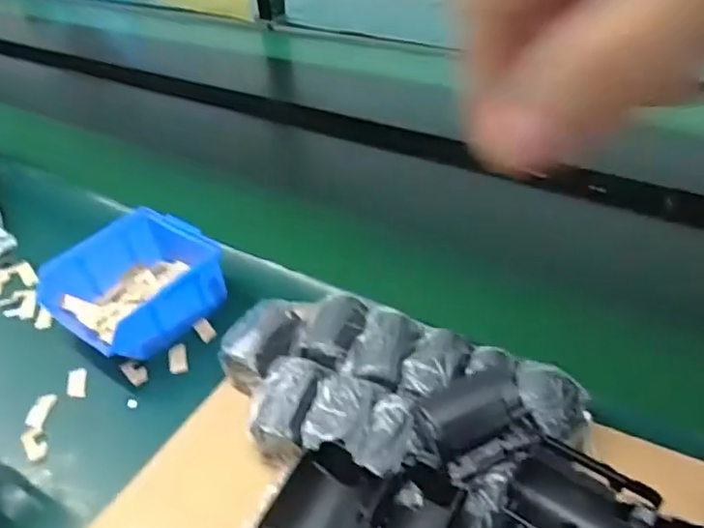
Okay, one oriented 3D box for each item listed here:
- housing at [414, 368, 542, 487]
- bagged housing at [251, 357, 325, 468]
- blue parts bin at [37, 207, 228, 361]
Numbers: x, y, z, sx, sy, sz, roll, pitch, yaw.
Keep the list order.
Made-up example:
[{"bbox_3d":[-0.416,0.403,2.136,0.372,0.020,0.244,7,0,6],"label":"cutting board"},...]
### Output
[{"bbox_3d":[0.078,0.100,0.380,0.066,0.037,0.049,-24,42,-21],"label":"housing"},{"bbox_3d":[-0.047,0.104,0.445,0.045,0.045,0.070,4,40,12],"label":"bagged housing"},{"bbox_3d":[-0.203,0.023,0.578,0.130,0.072,0.131,22,46,30],"label":"blue parts bin"}]

